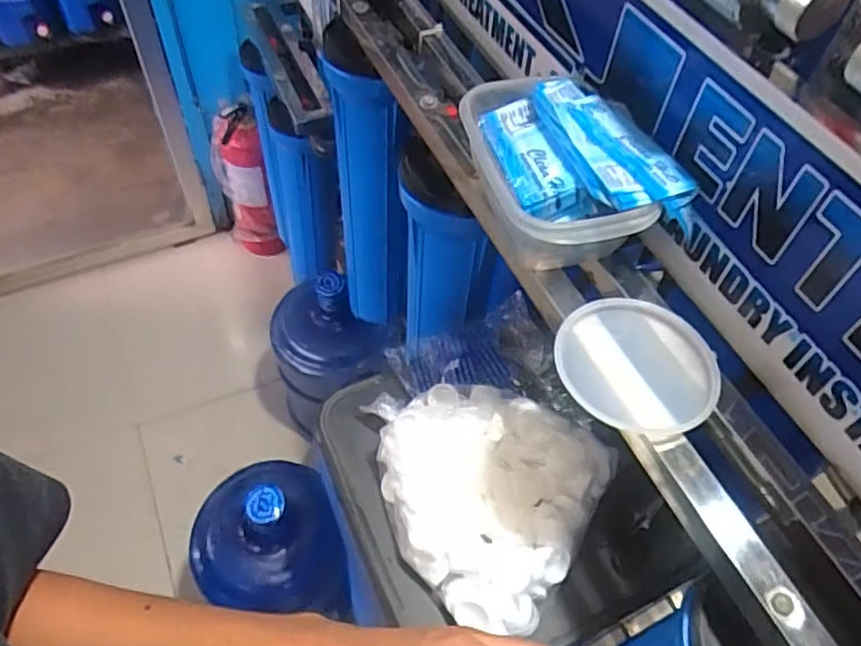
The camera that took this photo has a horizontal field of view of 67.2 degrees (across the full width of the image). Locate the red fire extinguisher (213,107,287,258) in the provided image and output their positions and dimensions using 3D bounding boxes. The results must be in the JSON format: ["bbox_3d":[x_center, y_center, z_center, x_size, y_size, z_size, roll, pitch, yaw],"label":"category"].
[{"bbox_3d":[-0.469,-0.336,1.648,0.115,0.418,0.105,-17,57,-16],"label":"red fire extinguisher"}]

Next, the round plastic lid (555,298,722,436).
[{"bbox_3d":[0.144,0.030,0.455,0.109,0.016,0.109,2,54,-3],"label":"round plastic lid"}]

